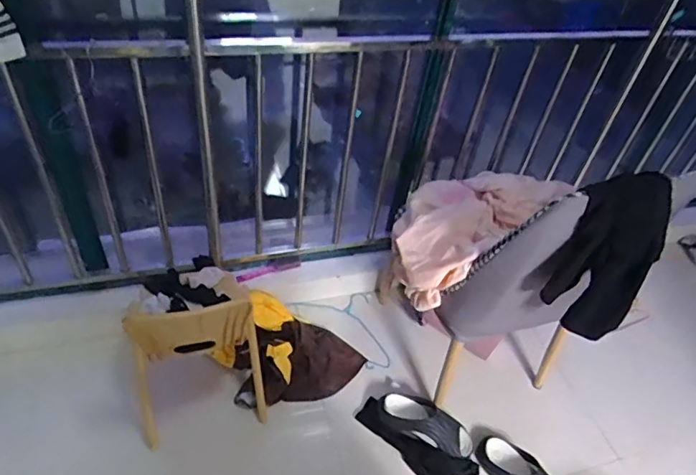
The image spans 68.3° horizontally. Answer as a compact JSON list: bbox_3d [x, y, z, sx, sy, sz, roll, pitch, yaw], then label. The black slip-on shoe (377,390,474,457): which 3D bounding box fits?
[{"bbox_3d":[0.226,0.538,1.489,0.283,0.069,0.133,27,45,21],"label":"black slip-on shoe"}]

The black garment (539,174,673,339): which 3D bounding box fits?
[{"bbox_3d":[0.508,0.037,0.998,0.176,0.303,0.150,-29,53,-33],"label":"black garment"}]

